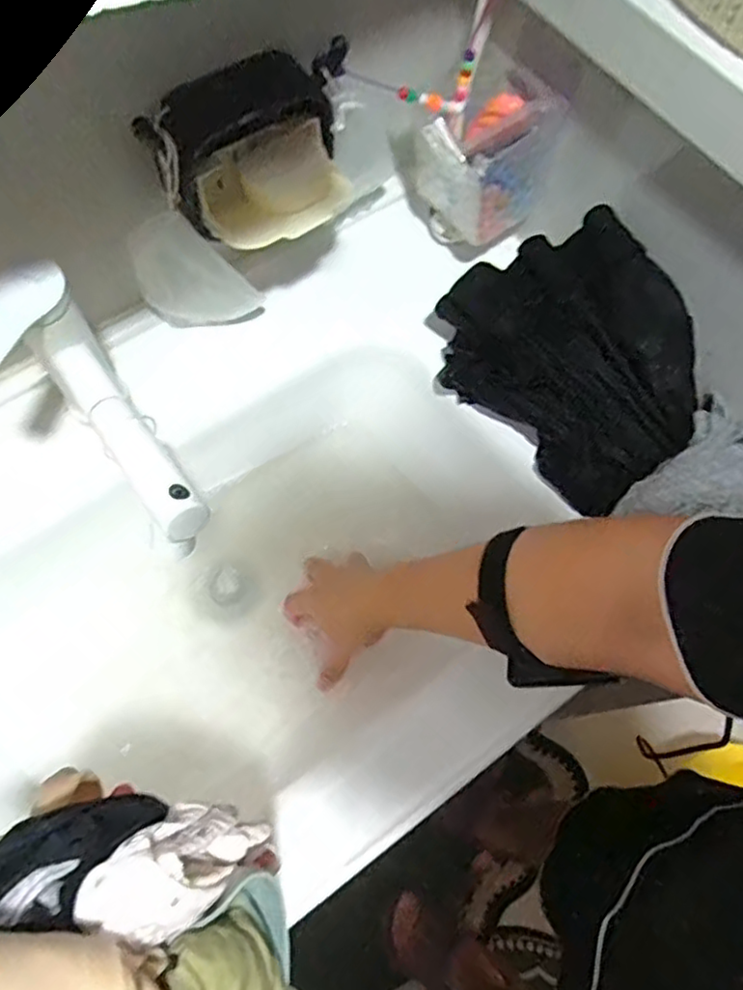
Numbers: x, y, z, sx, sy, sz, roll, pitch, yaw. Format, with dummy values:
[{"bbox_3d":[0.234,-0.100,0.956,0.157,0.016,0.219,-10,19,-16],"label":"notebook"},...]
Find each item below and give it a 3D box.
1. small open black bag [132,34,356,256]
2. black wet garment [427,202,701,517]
[{"bbox_3d":[-0.077,-0.245,0.465,0.155,0.074,0.098,-22,71,-11],"label":"small open black bag"},{"bbox_3d":[0.165,-0.108,0.524,0.140,0.112,0.205,-30,72,-13],"label":"black wet garment"}]

